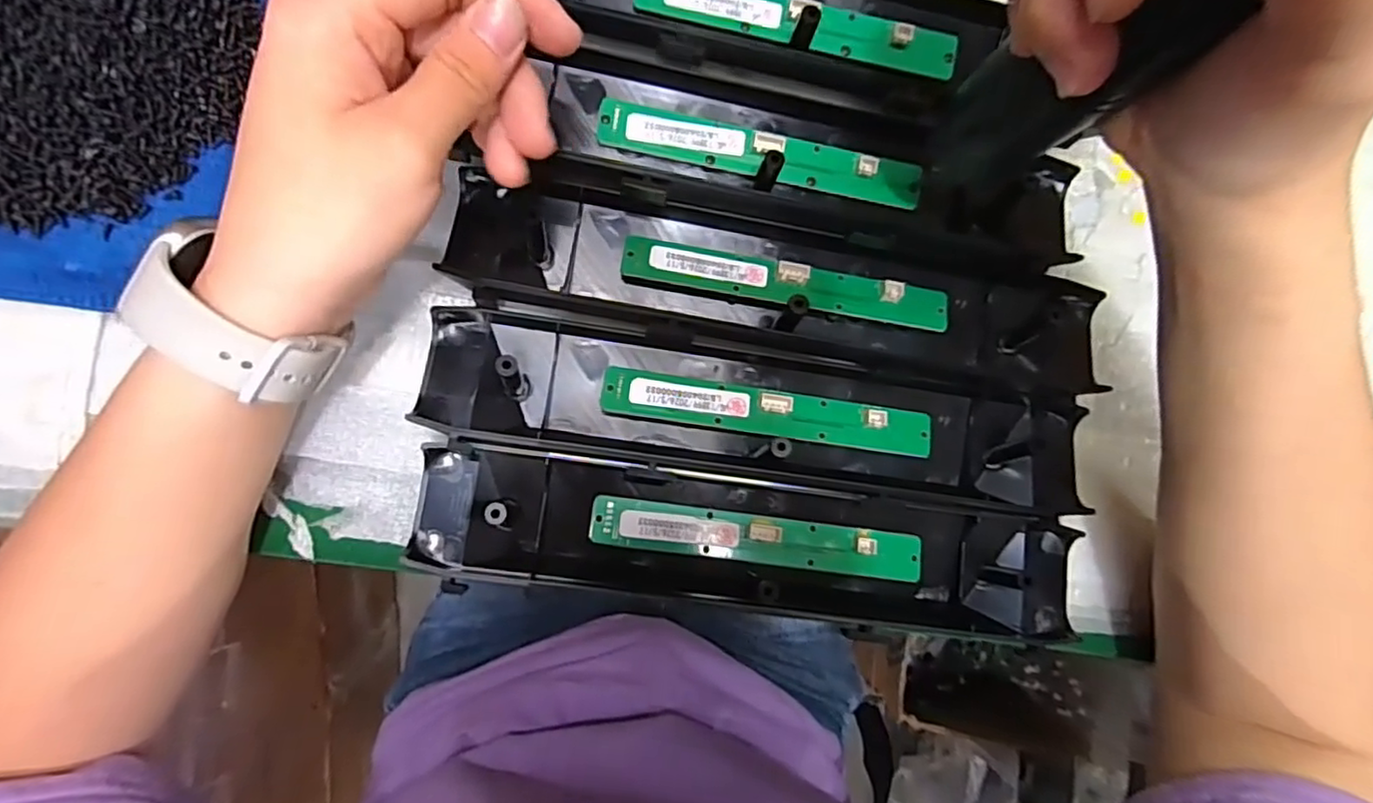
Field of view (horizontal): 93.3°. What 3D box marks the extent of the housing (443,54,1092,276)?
[{"bbox_3d":[0.057,-0.098,0.266,0.234,0.033,0.061,10,88,-6],"label":"housing"}]

